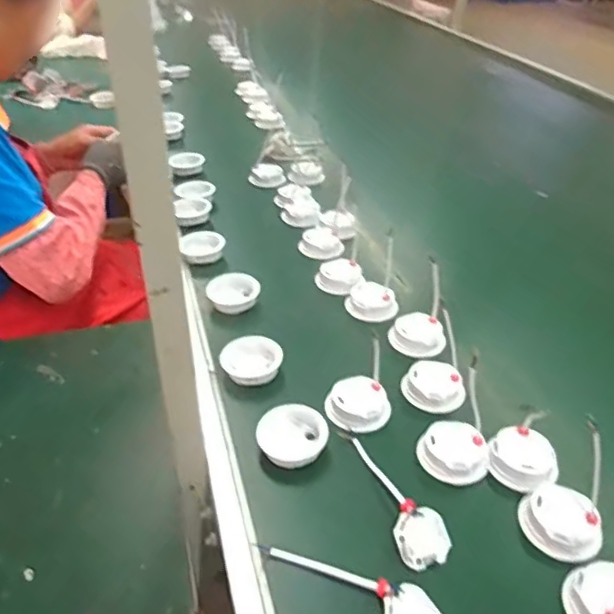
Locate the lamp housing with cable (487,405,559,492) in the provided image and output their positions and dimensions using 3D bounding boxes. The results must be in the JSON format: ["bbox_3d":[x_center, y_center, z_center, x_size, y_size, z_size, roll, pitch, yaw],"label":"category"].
[{"bbox_3d":[0.224,0.144,0.591,0.067,0.065,0.068,21,39,24],"label":"lamp housing with cable"}]

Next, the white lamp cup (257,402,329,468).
[{"bbox_3d":[-0.015,0.137,0.618,0.071,0.034,0.066,1,35,-1],"label":"white lamp cup"}]

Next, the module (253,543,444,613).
[{"bbox_3d":[0.039,0.230,0.496,0.163,0.014,0.051,24,40,28],"label":"module"}]

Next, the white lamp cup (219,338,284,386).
[{"bbox_3d":[-0.068,0.064,0.710,0.073,0.027,0.060,-4,36,-8],"label":"white lamp cup"}]

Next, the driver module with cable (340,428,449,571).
[{"bbox_3d":[0.085,0.175,0.573,0.050,0.020,0.168,-9,36,-16],"label":"driver module with cable"}]

